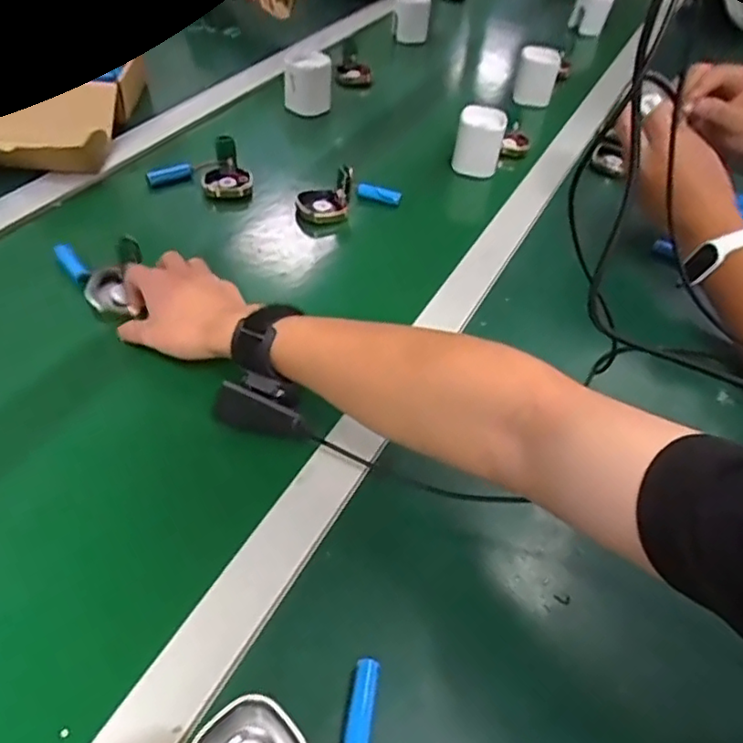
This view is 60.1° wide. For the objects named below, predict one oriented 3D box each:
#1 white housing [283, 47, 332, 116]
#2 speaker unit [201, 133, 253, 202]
[{"bbox_3d":[-0.087,-0.399,0.882,0.063,0.077,0.069,1,45,-5],"label":"white housing"},{"bbox_3d":[-0.164,-0.231,0.728,0.054,0.048,0.053,-6,46,-12],"label":"speaker unit"}]

